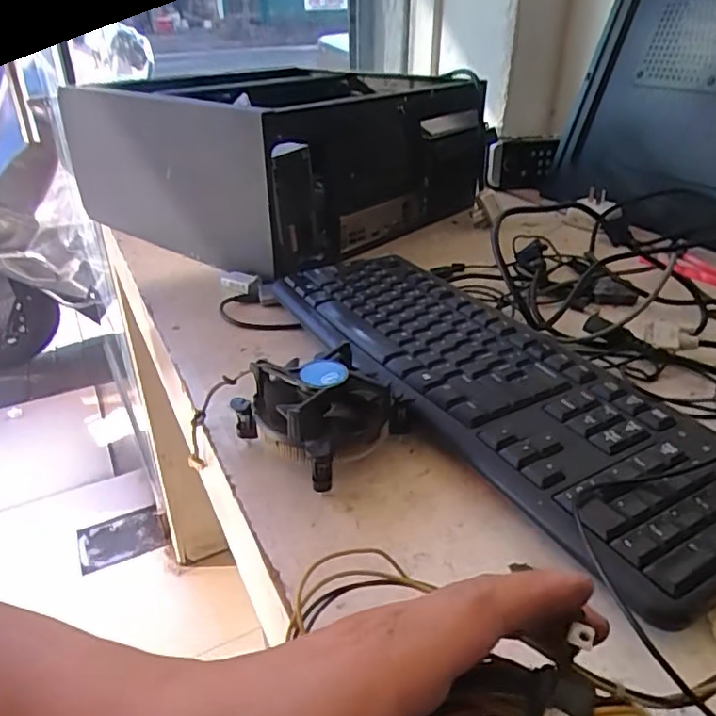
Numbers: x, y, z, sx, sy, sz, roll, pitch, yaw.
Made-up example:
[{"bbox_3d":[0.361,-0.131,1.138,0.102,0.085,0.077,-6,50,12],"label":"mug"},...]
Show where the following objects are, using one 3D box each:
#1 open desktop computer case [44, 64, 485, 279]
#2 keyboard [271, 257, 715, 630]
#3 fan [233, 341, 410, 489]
[{"bbox_3d":[-0.076,-0.264,0.766,0.339,0.196,0.439,21,41,36],"label":"open desktop computer case"},{"bbox_3d":[0.086,0.010,0.436,0.143,0.038,0.413,-20,37,-27],"label":"keyboard"},{"bbox_3d":[-0.024,0.034,0.386,0.087,0.056,0.083,27,42,36],"label":"fan"}]

